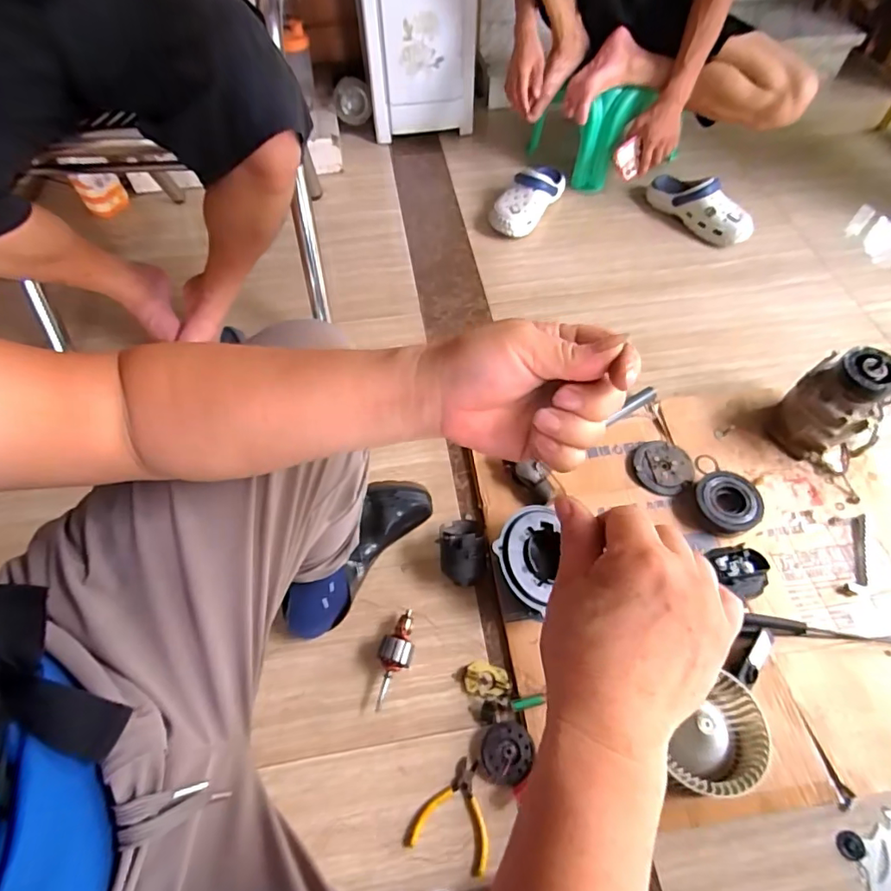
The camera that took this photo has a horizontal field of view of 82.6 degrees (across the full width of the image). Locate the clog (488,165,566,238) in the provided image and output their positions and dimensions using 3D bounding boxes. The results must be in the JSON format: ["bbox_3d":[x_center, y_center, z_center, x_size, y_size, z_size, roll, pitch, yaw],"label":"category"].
[{"bbox_3d":[0.216,-0.618,1.269,0.097,0.096,0.267,31,64,19],"label":"clog"}]

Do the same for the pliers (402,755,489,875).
[{"bbox_3d":[0.014,0.458,0.639,0.099,0.012,0.108,16,60,10],"label":"pliers"}]

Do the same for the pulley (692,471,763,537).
[{"bbox_3d":[0.459,0.097,0.833,0.105,0.043,0.100,0,58,1],"label":"pulley"}]

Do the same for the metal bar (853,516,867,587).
[{"bbox_3d":[0.650,0.163,0.795,0.018,0.009,0.126,20,60,12],"label":"metal bar"}]

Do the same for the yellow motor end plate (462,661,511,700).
[{"bbox_3d":[0.059,0.333,0.719,0.063,0.011,0.046,13,59,9],"label":"yellow motor end plate"}]

